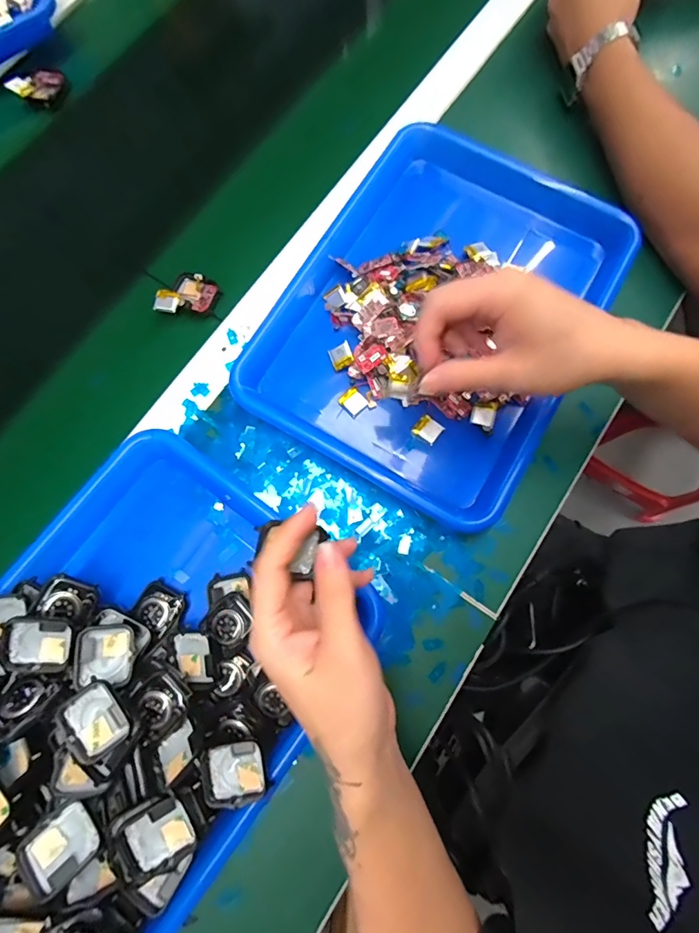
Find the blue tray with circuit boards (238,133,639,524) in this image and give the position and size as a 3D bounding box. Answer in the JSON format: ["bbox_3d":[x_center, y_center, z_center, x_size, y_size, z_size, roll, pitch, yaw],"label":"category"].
[{"bbox_3d":[0.078,-0.135,0.404,0.266,0.055,0.331,29,80,7],"label":"blue tray with circuit boards"}]

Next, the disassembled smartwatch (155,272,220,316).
[{"bbox_3d":[-0.149,-0.161,0.405,0.053,0.014,0.042,-3,78,1],"label":"disassembled smartwatch"}]

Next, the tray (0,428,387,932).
[{"bbox_3d":[-0.163,0.164,0.310,0.254,0.059,0.332,37,81,8],"label":"tray"}]

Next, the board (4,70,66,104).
[{"bbox_3d":[-0.329,-0.402,0.466,0.053,0.020,0.030,-38,80,-7],"label":"board"}]

